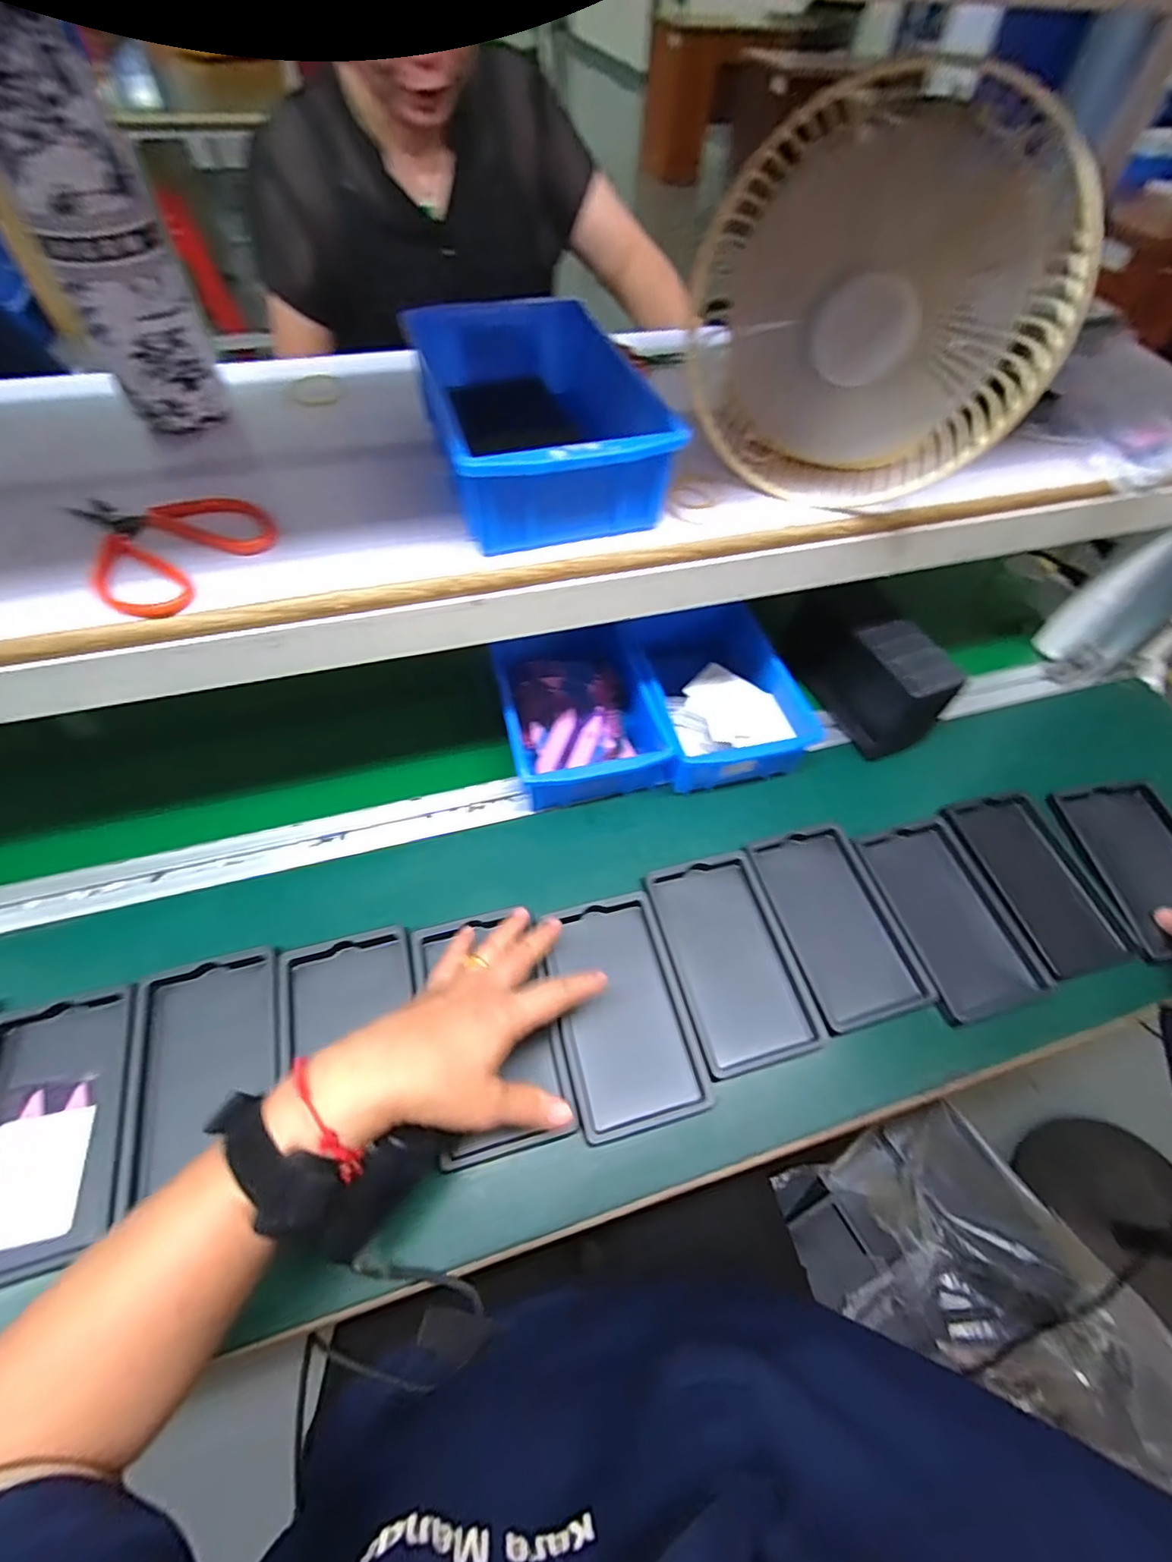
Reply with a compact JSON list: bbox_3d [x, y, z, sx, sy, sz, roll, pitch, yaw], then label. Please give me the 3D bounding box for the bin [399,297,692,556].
[{"bbox_3d":[-0.034,-0.239,0.392,0.128,0.063,0.198,-14,59,-11],"label":"bin"}]

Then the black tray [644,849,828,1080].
[{"bbox_3d":[0.114,0.138,0.467,0.093,0.017,0.159,-12,59,-10],"label":"black tray"}]

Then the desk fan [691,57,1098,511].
[{"bbox_3d":[0.167,-0.271,0.352,0.202,0.181,0.072,22,59,11],"label":"desk fan"}]

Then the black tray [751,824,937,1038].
[{"bbox_3d":[0.205,0.112,0.484,0.096,0.009,0.159,-13,59,-10],"label":"black tray"}]

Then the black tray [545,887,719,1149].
[{"bbox_3d":[0.026,0.170,0.438,0.090,0.019,0.156,-12,59,-9],"label":"black tray"}]

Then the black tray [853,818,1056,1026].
[{"bbox_3d":[0.305,0.108,0.492,0.097,0.007,0.158,-11,58,-9],"label":"black tray"}]

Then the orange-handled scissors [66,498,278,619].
[{"bbox_3d":[-0.257,-0.146,0.353,0.109,0.015,0.101,25,60,13],"label":"orange-handled scissors"}]

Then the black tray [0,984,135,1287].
[{"bbox_3d":[-0.351,0.224,0.383,0.093,0.017,0.156,-12,58,-9],"label":"black tray"}]

